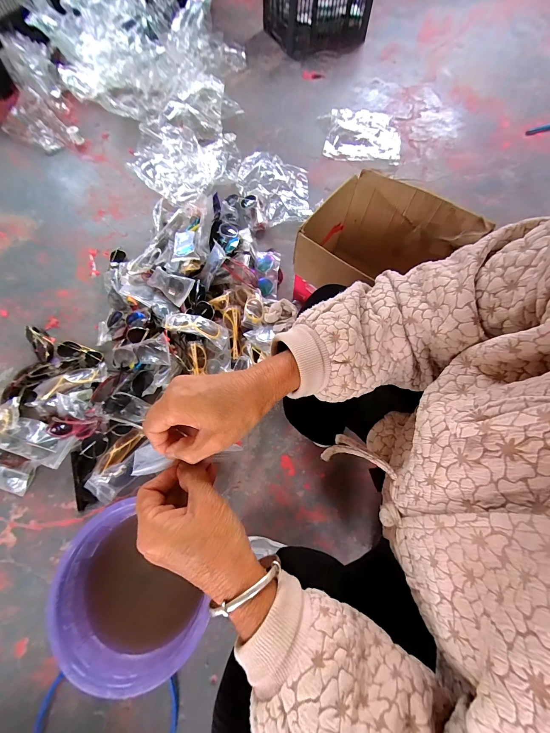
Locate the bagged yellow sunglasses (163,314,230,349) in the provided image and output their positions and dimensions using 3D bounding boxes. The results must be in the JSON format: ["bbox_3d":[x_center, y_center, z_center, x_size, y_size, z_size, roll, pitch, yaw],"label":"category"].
[{"bbox_3d":[-0.209,-0.100,0.740,0.173,0.045,0.066,17,70,-11],"label":"bagged yellow sunglasses"}]

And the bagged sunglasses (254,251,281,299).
[{"bbox_3d":[-0.026,-0.294,0.879,0.079,0.034,0.181,4,70,3],"label":"bagged sunglasses"}]

